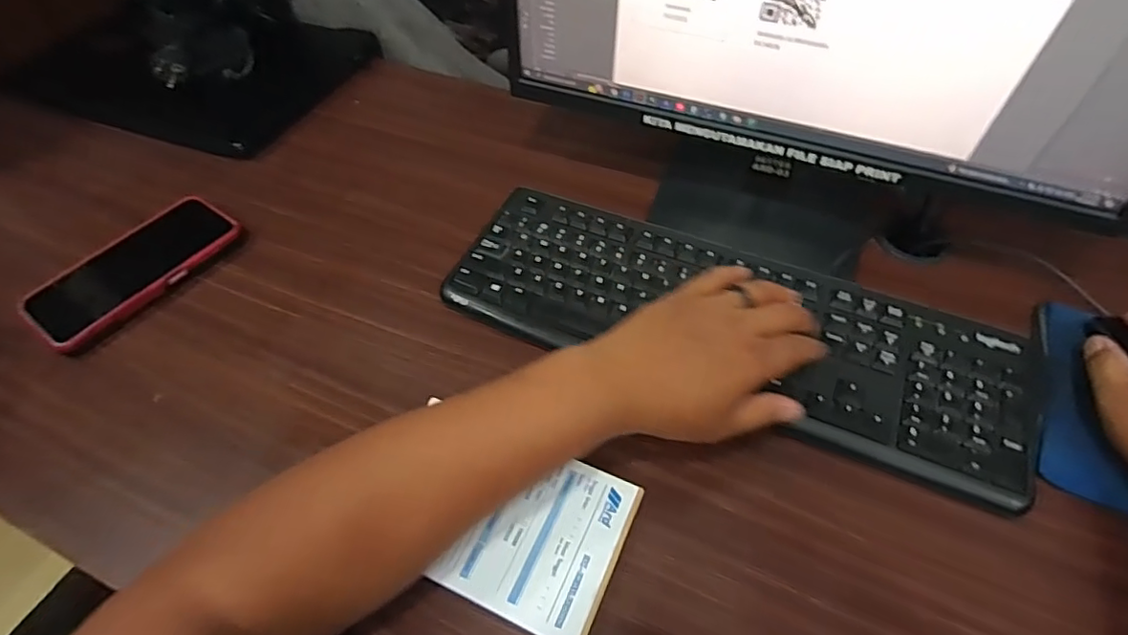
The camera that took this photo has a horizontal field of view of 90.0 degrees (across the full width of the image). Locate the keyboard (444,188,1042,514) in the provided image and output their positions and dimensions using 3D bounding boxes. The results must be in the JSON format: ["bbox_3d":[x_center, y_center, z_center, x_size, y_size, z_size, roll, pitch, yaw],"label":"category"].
[{"bbox_3d":[0.126,-0.001,0.447,0.434,0.016,0.146,20,61,16],"label":"keyboard"}]

